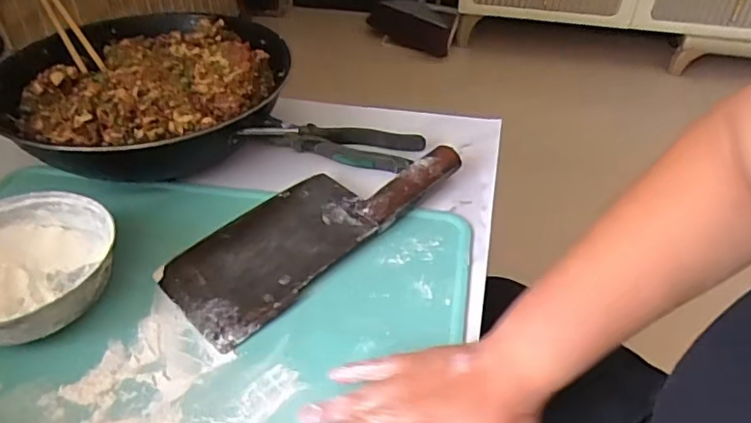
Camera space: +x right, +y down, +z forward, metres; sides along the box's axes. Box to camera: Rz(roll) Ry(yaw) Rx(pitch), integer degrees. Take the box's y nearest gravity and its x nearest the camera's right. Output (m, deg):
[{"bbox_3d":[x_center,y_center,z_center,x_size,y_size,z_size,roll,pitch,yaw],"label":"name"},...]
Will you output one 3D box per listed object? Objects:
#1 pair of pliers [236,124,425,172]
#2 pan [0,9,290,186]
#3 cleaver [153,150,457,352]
[{"bbox_3d":[-0.048,-0.078,0.631,0.192,0.022,0.062,9,42,9],"label":"pair of pliers"},{"bbox_3d":[-0.248,-0.129,0.633,0.292,0.079,0.299,0,41,-2],"label":"pan"},{"bbox_3d":[-0.055,0.001,0.529,0.120,0.034,0.291,33,51,31],"label":"cleaver"}]

